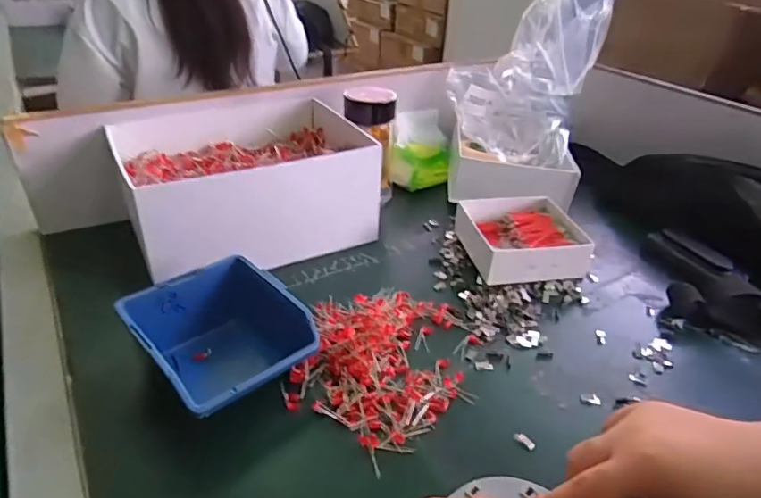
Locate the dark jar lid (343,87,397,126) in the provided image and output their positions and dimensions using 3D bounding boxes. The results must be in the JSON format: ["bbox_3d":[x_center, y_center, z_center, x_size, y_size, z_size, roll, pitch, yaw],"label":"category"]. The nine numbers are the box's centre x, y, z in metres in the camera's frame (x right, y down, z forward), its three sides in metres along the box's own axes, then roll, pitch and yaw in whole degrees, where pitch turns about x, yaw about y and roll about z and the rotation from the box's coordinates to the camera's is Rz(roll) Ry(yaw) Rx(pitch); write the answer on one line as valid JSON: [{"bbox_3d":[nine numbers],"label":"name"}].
[{"bbox_3d":[-0.013,-0.176,0.639,0.057,0.038,0.049,16,36,19],"label":"dark jar lid"}]

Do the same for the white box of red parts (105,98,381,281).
[{"bbox_3d":[-0.142,-0.079,0.592,0.263,0.112,0.180,-16,38,-26],"label":"white box of red parts"}]

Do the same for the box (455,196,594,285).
[{"bbox_3d":[0.153,-0.009,0.574,0.121,0.042,0.124,-4,34,-10],"label":"box"}]

